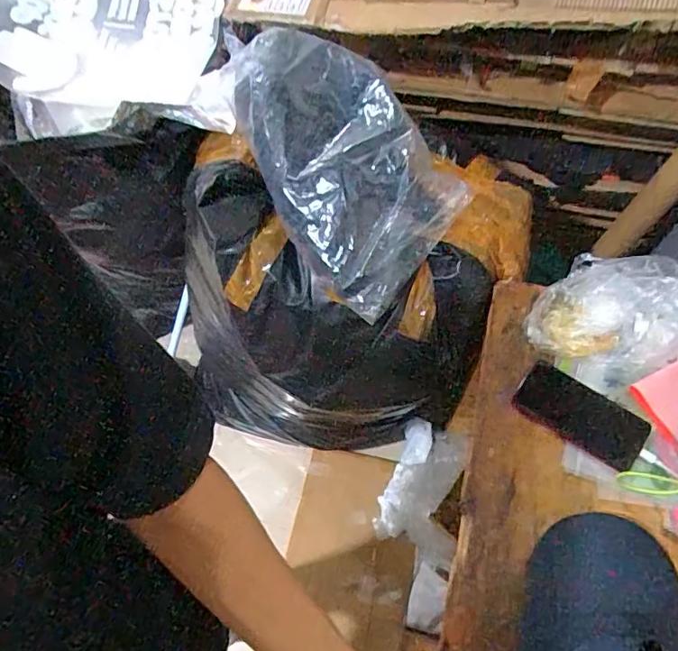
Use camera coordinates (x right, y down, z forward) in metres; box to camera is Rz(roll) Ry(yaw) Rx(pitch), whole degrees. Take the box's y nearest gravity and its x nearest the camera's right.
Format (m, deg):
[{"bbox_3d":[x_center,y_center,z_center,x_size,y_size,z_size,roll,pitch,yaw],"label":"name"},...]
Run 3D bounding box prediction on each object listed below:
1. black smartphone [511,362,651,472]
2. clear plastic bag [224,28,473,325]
[{"bbox_3d":[0.292,0.108,0.648,0.148,0.004,0.079,31,69,18],"label":"black smartphone"},{"bbox_3d":[0.006,-0.231,0.720,0.221,0.136,0.405,-27,64,-10],"label":"clear plastic bag"}]

